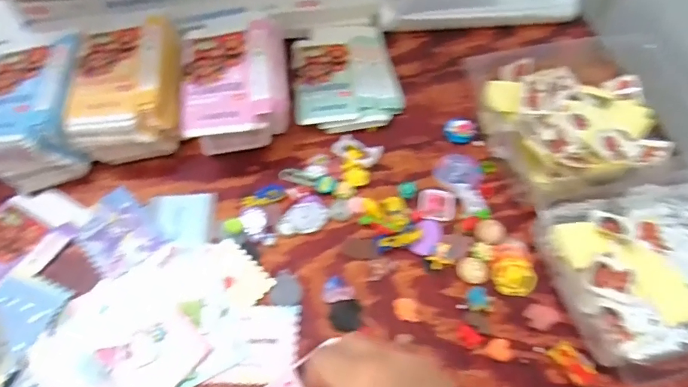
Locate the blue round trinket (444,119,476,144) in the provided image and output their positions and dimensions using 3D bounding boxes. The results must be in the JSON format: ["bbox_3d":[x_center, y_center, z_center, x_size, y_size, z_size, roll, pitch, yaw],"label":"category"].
[{"bbox_3d":[0.123,-0.069,0.503,0.031,0.012,0.031,0,57,0],"label":"blue round trinket"}]

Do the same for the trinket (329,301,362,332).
[{"bbox_3d":[0.002,0.102,0.396,0.026,0.004,0.025,0,57,0],"label":"trinket"}]

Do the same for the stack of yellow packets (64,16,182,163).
[{"bbox_3d":[-0.216,-0.103,0.494,0.099,0.068,0.146,-7,57,-5],"label":"stack of yellow packets"}]

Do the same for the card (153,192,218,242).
[{"bbox_3d":[-0.152,0.022,0.451,0.058,0.007,0.053,-5,57,-3],"label":"card"}]

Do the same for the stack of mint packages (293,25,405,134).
[{"bbox_3d":[0.001,-0.134,0.537,0.112,0.019,0.148,-6,57,-4],"label":"stack of mint packages"}]

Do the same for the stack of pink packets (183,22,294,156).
[{"bbox_3d":[-0.109,-0.109,0.493,0.101,0.072,0.137,-6,57,-4],"label":"stack of pink packets"}]

